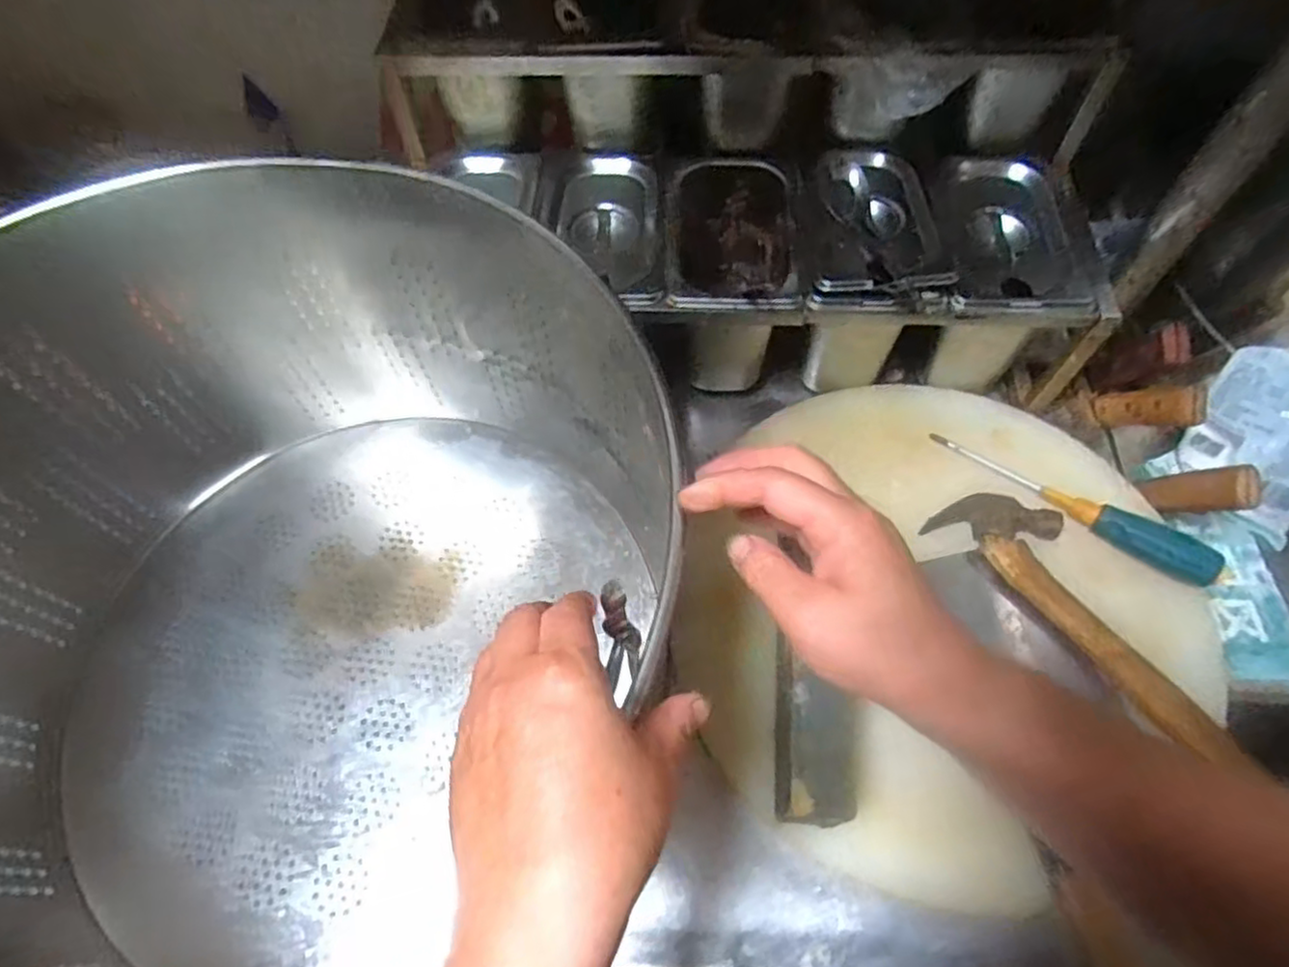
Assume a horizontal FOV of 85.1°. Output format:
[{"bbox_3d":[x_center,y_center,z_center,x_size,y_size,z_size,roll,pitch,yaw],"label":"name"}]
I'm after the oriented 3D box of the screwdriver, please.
[{"bbox_3d":[0.348,0.011,0.567,0.227,0.025,0.026,35,67,19],"label":"screwdriver"}]

